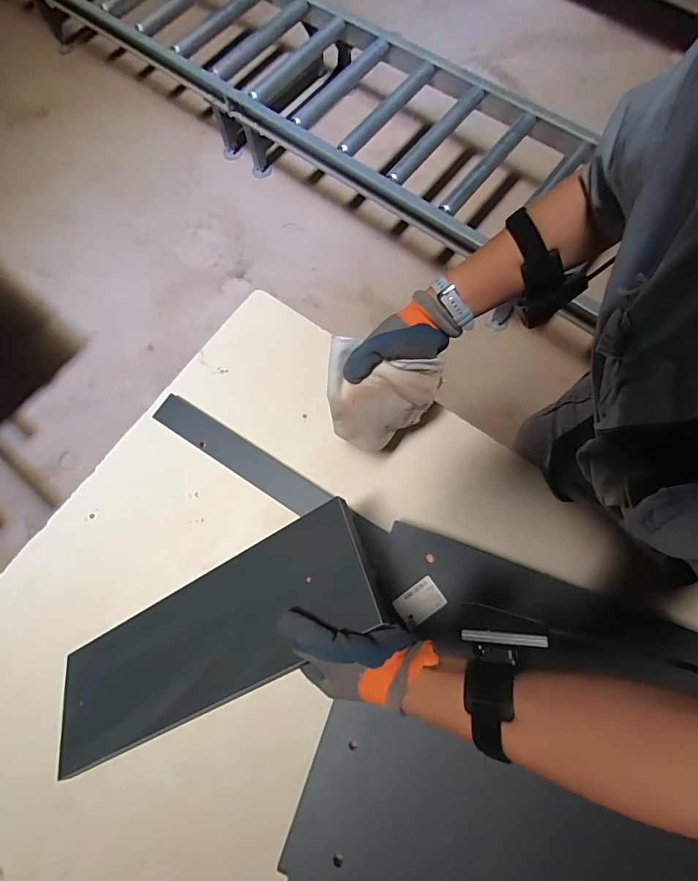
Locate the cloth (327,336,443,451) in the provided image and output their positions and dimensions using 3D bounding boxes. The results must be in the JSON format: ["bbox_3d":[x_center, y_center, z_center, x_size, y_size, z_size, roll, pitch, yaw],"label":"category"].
[{"bbox_3d":[0.038,-0.052,0.524,0.132,0.146,0.042,6,35,-4],"label":"cloth"}]

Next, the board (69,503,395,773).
[{"bbox_3d":[-0.168,0.229,0.476,0.434,0.030,0.141,-31,53,13],"label":"board"}]

